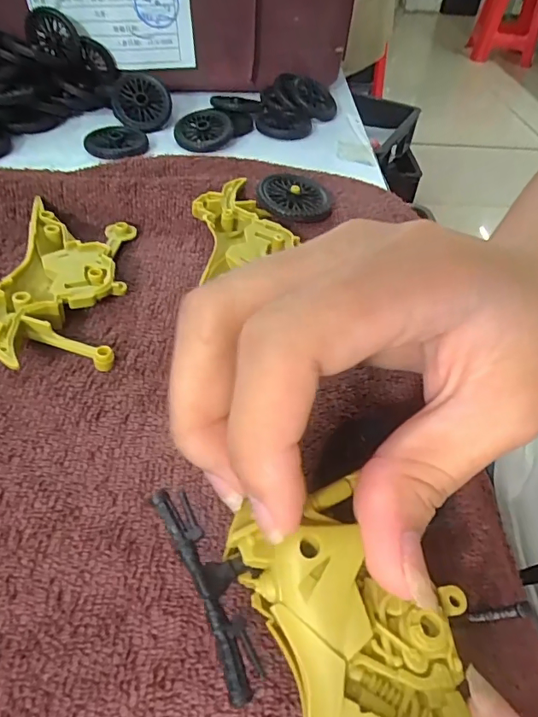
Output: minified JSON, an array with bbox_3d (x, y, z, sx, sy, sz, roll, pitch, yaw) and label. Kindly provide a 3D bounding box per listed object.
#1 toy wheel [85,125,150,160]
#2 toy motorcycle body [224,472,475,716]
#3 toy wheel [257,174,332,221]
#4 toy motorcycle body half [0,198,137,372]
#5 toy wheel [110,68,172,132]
[{"bbox_3d":[-0.097,-0.136,0.304,0.038,0.005,0.038,2,46,-3],"label":"toy wheel"},{"bbox_3d":[0.025,0.065,0.100,0.042,0.013,0.080,-17,51,-18],"label":"toy motorcycle body"},{"bbox_3d":[0.013,-0.084,0.248,0.036,0.008,0.036,2,46,-3],"label":"toy wheel"},{"bbox_3d":[-0.085,-0.031,0.199,0.048,0.014,0.096,-1,46,-6],"label":"toy motorcycle body half"},{"bbox_3d":[-0.086,-0.173,0.328,0.040,0.013,0.040,0,88,-12],"label":"toy wheel"}]

